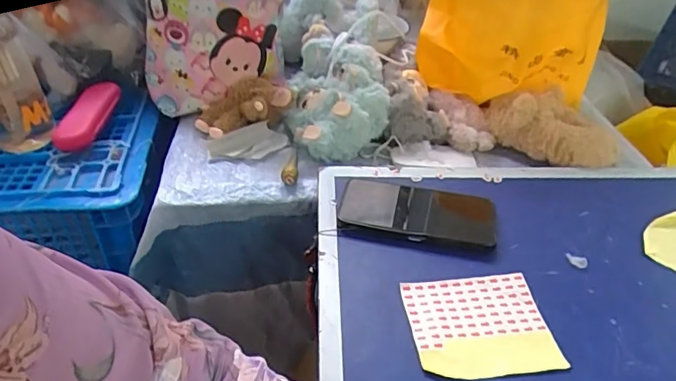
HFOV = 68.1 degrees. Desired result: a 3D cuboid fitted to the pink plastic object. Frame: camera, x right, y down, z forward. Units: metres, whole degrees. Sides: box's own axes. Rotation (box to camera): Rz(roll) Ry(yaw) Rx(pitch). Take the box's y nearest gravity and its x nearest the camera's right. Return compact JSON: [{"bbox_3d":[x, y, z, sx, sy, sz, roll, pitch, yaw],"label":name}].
[{"bbox_3d":[-0.334,-0.100,0.672,0.045,0.033,0.128,10,52,9],"label":"pink plastic object"}]

